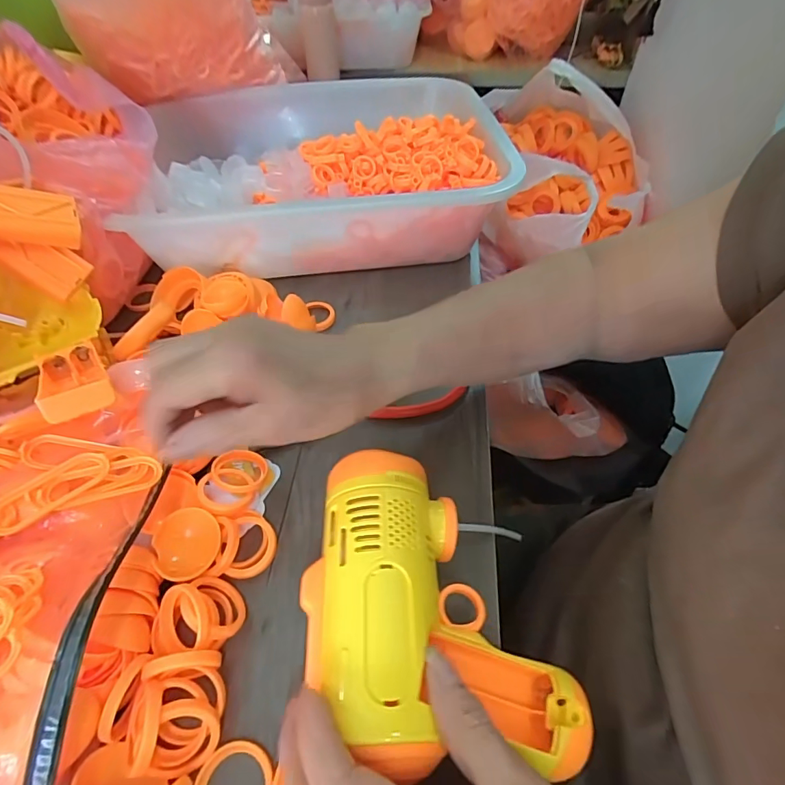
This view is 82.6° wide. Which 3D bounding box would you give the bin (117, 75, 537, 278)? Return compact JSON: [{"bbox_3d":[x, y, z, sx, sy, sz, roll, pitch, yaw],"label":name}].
[{"bbox_3d":[-0.072,-0.239,0.481,0.354,0.084,0.305,-5,51,-3],"label":"bin"}]

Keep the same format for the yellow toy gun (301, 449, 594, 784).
[{"bbox_3d":[0.021,0.099,0.221,0.120,0.046,0.133,-1,51,0],"label":"yellow toy gun"}]

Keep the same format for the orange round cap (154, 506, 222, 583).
[{"bbox_3d":[-0.118,0.087,0.257,0.034,0.007,0.040,-5,54,-24],"label":"orange round cap"}]

